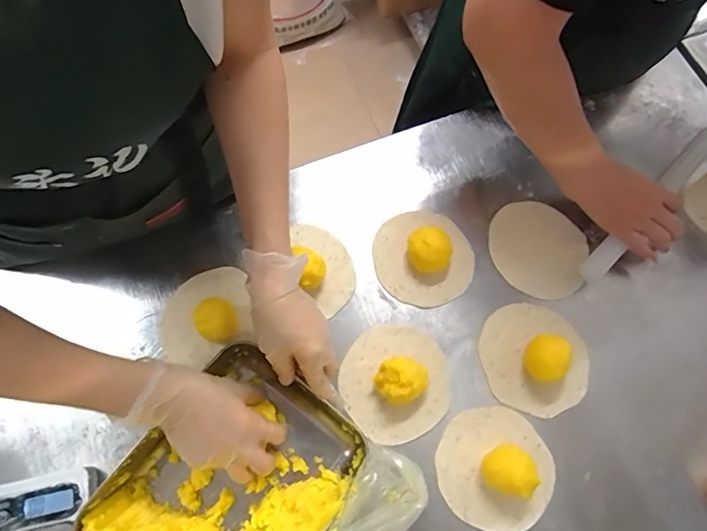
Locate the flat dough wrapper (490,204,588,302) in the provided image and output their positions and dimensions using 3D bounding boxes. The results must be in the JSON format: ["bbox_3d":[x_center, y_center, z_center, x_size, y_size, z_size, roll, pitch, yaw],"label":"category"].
[{"bbox_3d":[0.232,-0.021,0.590,0.119,0.010,0.119,0,71,-1],"label":"flat dough wrapper"}]

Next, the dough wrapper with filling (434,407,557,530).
[{"bbox_3d":[0.154,0.214,0.488,0.122,0.050,0.119,0,71,-1],"label":"dough wrapper with filling"}]

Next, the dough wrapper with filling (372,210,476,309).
[{"bbox_3d":[0.087,-0.017,0.567,0.118,0.053,0.123,0,71,-1],"label":"dough wrapper with filling"}]

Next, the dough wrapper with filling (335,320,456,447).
[{"bbox_3d":[0.050,0.126,0.515,0.122,0.045,0.123,0,71,-1],"label":"dough wrapper with filling"}]

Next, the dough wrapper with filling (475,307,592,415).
[{"bbox_3d":[0.213,0.102,0.526,0.126,0.048,0.121,0,71,-1],"label":"dough wrapper with filling"}]

